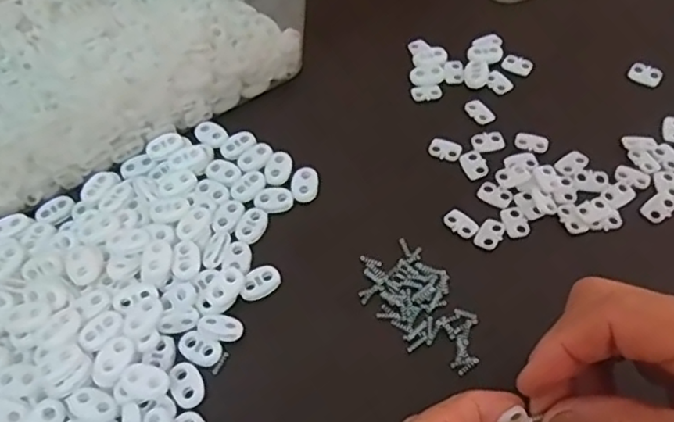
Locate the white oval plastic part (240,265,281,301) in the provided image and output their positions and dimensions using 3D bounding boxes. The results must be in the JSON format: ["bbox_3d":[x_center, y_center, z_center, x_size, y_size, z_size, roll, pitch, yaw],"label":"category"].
[{"bbox_3d":[-0.041,0.038,0.326,0.022,0.005,0.015,-35,62,-18],"label":"white oval plastic part"}]

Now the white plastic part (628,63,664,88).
[{"bbox_3d":[0.195,-0.086,0.389,0.019,0.005,0.014,32,64,22],"label":"white plastic part"}]

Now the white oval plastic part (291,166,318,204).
[{"bbox_3d":[-0.019,-0.016,0.358,0.015,0.004,0.023,1,57,4],"label":"white oval plastic part"}]

